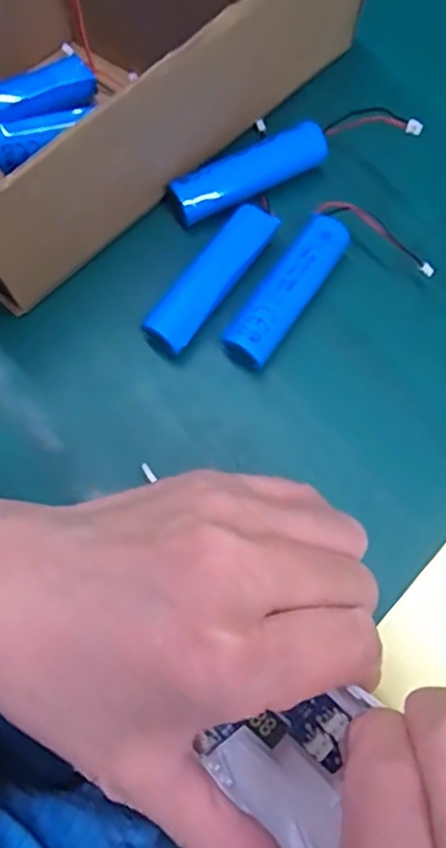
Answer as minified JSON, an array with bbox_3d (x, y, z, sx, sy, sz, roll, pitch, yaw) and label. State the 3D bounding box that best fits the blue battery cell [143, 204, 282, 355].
[{"bbox_3d":[-0.004,-0.057,0.262,0.017,0.017,0.069,36,77,9],"label":"blue battery cell"}]

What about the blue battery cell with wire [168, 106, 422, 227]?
[{"bbox_3d":[0.031,-0.113,0.272,0.115,0.022,0.014,-27,77,-8],"label":"blue battery cell with wire"}]

